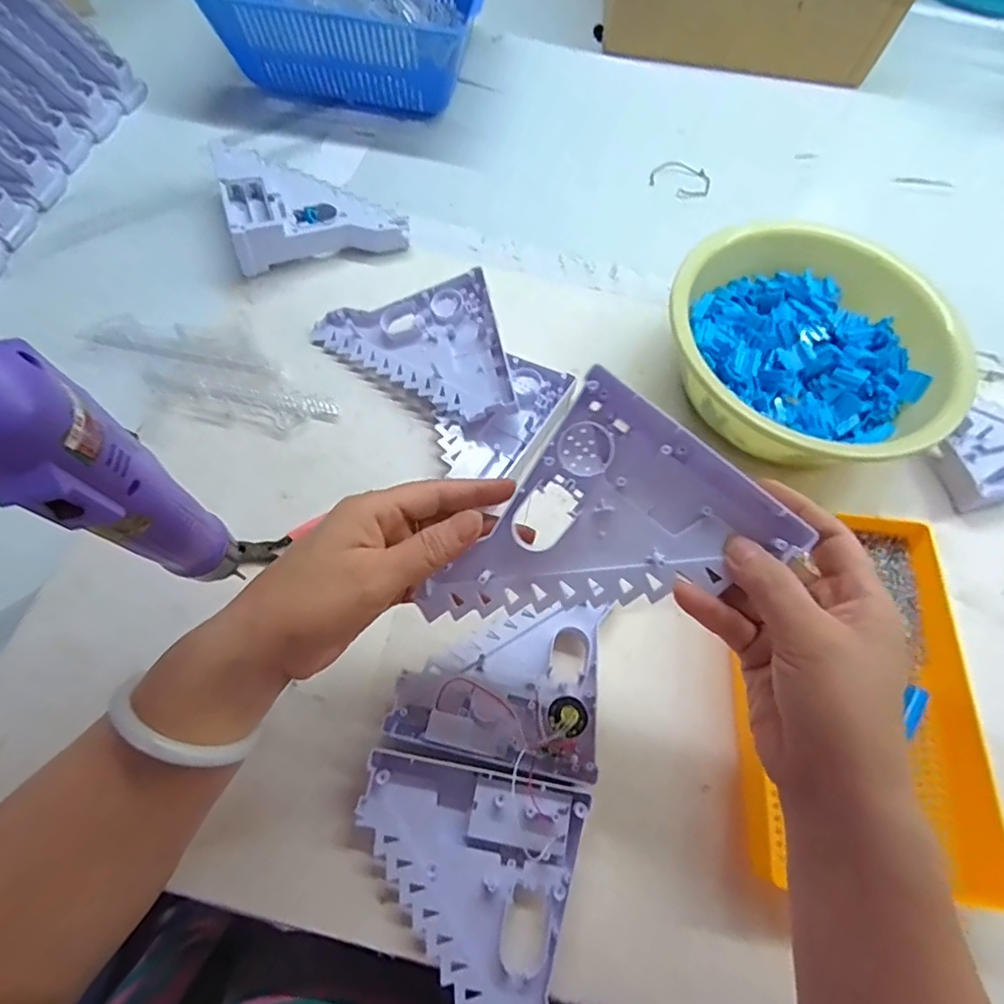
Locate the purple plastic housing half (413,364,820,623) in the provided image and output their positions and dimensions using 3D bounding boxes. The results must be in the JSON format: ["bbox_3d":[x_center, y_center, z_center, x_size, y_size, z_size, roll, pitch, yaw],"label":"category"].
[{"bbox_3d":[0.054,0.031,0.294,0.127,0.016,0.151,38,93,4],"label":"purple plastic housing half"}]

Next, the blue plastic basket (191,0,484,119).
[{"bbox_3d":[-0.163,-0.561,0.648,0.294,0.104,0.249,7,65,0],"label":"blue plastic basket"}]

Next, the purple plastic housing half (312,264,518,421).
[{"bbox_3d":[-0.076,-0.118,0.480,0.152,0.019,0.136,-15,73,5],"label":"purple plastic housing half"}]

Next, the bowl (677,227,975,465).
[{"bbox_3d":[0.248,-0.124,0.487,0.225,0.081,0.202,20,66,6],"label":"bowl"}]

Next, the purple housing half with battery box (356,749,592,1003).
[{"bbox_3d":[-0.026,0.239,0.330,0.132,0.032,0.151,10,65,2],"label":"purple housing half with battery box"}]

